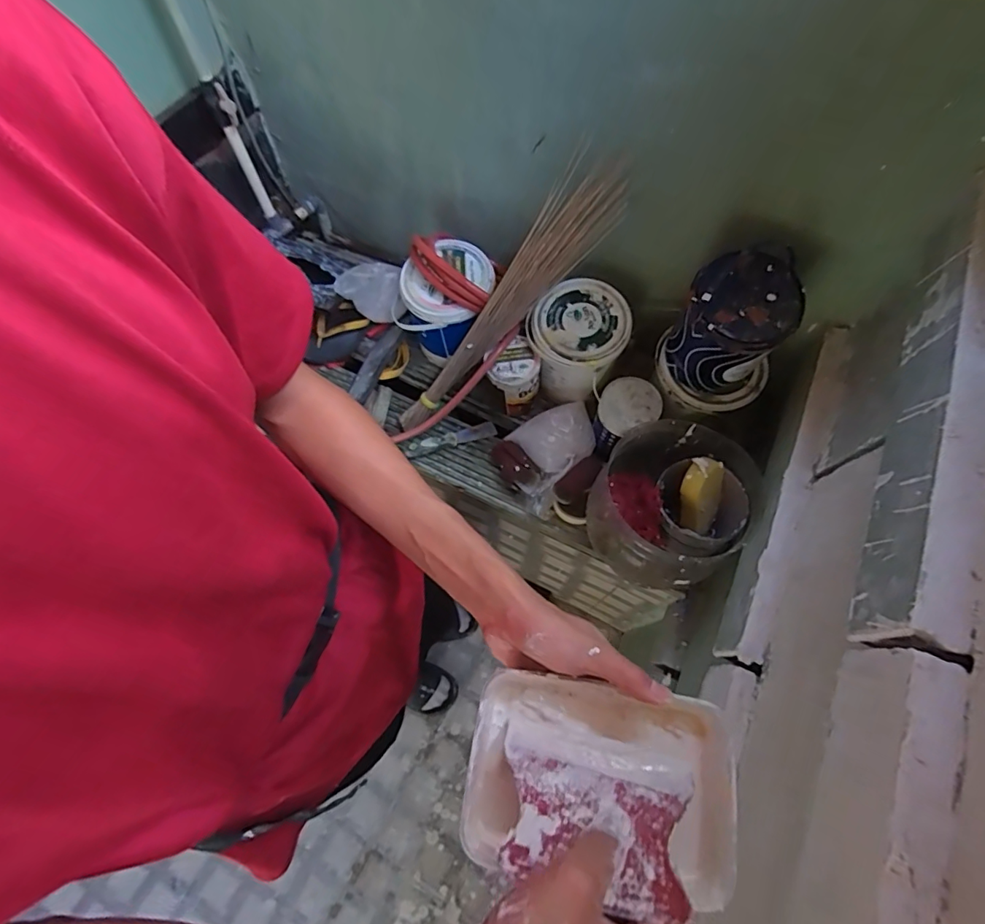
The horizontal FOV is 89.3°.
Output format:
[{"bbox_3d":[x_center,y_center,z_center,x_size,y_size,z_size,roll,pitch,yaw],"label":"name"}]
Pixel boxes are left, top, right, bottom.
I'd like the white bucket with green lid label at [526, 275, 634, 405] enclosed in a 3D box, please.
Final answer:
[{"bbox_3d":[0.158,-0.224,0.972,0.170,0.180,0.160,0,66,-1],"label":"white bucket with green lid label"}]

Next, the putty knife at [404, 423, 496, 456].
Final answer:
[{"bbox_3d":[-0.086,-0.048,1.036,0.188,0.017,0.037,-18,67,-9],"label":"putty knife"}]

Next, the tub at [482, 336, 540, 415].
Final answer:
[{"bbox_3d":[0.035,-0.161,0.974,0.088,0.140,0.086,0,66,-1],"label":"tub"}]

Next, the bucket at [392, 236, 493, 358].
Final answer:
[{"bbox_3d":[-0.092,-0.317,0.988,0.163,0.156,0.163,21,67,8],"label":"bucket"}]

